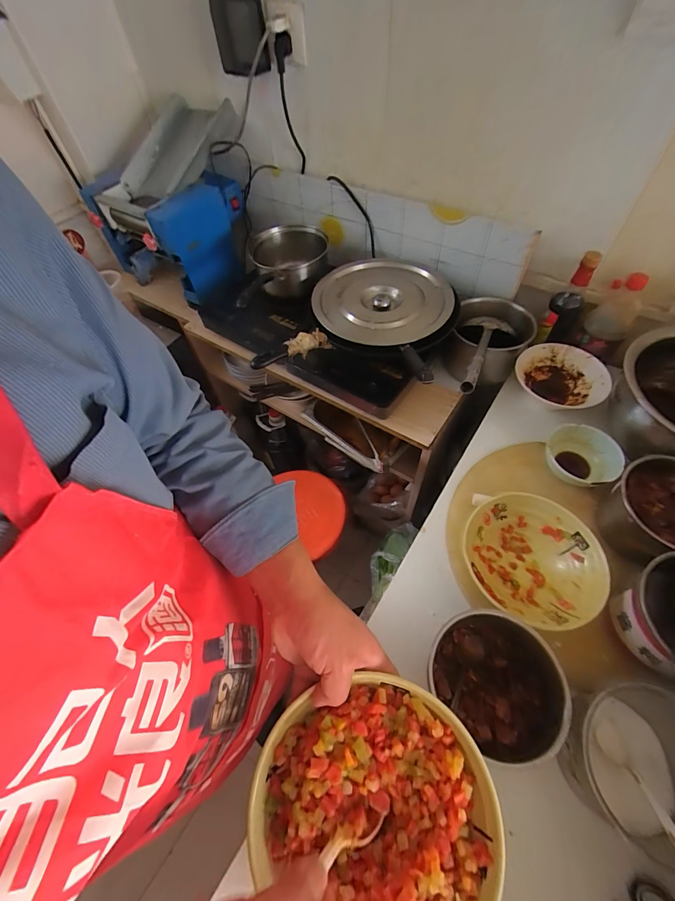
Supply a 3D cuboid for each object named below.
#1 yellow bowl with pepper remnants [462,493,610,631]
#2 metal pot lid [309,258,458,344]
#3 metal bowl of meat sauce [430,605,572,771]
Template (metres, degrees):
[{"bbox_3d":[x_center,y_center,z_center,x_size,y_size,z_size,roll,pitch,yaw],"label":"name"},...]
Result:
[{"bbox_3d":[0.286,0.164,0.545,0.175,0.072,0.183,-2,58,3],"label":"yellow bowl with pepper remnants"},{"bbox_3d":[0.095,-0.321,0.790,0.287,0.048,0.262,-2,58,3],"label":"metal pot lid"},{"bbox_3d":[0.200,0.290,0.455,0.149,0.081,0.142,-2,58,3],"label":"metal bowl of meat sauce"}]

